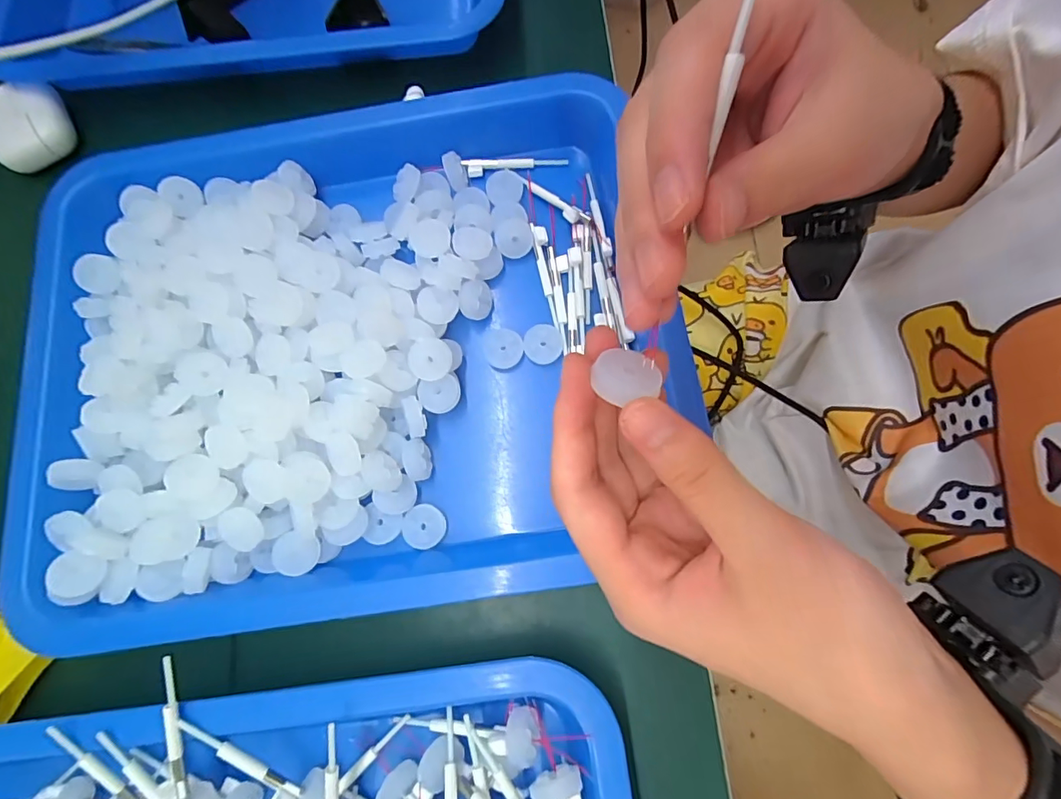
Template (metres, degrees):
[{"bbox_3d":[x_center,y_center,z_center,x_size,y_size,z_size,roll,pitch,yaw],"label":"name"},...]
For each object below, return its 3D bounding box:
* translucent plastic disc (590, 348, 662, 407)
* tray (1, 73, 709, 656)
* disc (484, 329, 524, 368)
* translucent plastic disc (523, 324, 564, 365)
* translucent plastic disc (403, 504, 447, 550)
[{"bbox_3d":[0.029,-0.007,0.146,0.018,0.005,0.016,-8,77,-3],"label":"translucent plastic disc"},{"bbox_3d":[-0.093,-0.028,0.251,0.329,0.036,0.252,-9,76,1],"label":"tray"},{"bbox_3d":[-0.014,-0.028,0.262,0.020,0.004,0.021,-1,76,3],"label":"disc"},{"bbox_3d":[0.007,-0.029,0.260,0.020,0.004,0.020,-1,76,3],"label":"translucent plastic disc"},{"bbox_3d":[-0.052,0.063,0.244,0.021,0.006,0.021,-1,76,3],"label":"translucent plastic disc"}]

